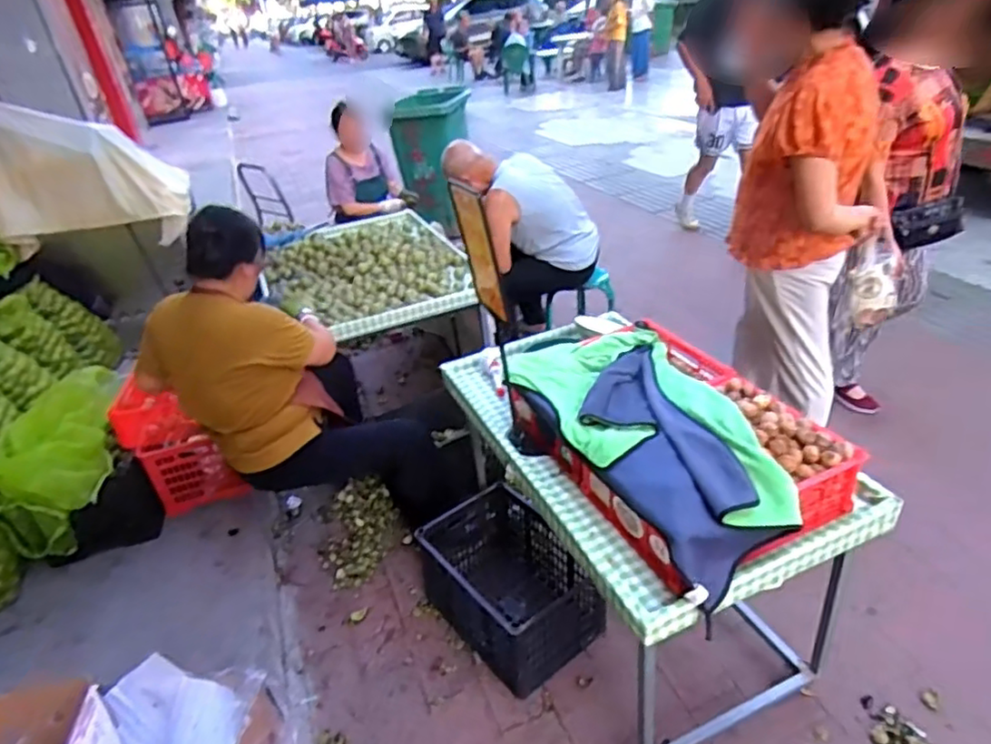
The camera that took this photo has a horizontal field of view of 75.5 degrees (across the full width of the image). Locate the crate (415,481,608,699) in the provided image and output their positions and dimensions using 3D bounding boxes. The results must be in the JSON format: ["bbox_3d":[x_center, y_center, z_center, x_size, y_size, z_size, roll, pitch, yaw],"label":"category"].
[{"bbox_3d":[0.045,0.594,1.890,0.393,0.242,0.511,-27,37,-28],"label":"crate"}]

